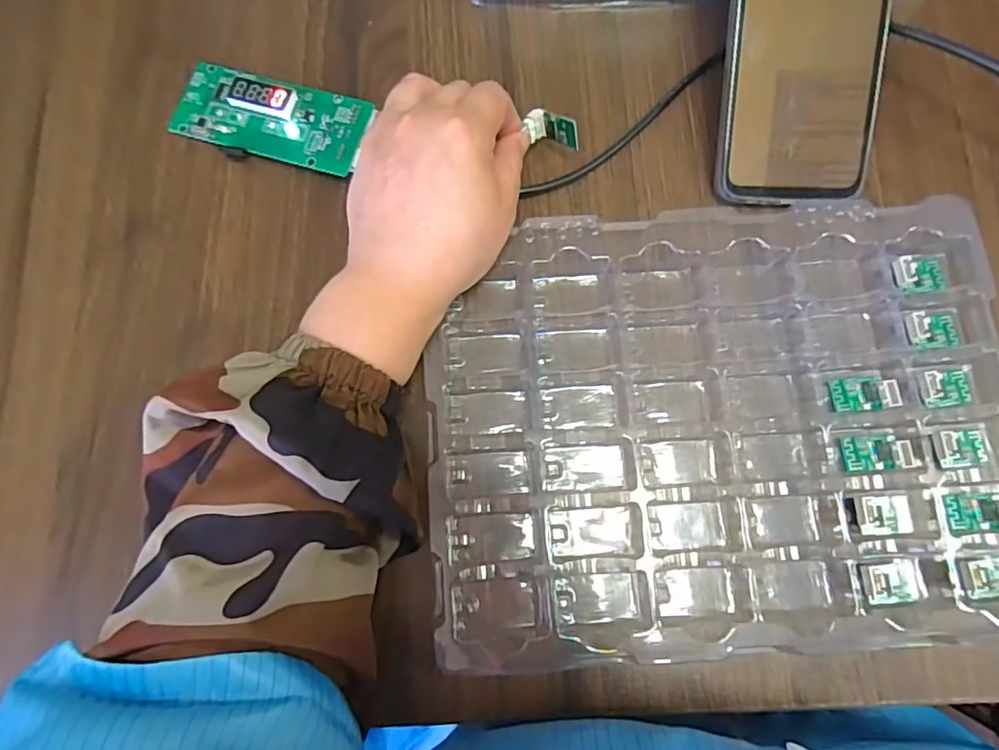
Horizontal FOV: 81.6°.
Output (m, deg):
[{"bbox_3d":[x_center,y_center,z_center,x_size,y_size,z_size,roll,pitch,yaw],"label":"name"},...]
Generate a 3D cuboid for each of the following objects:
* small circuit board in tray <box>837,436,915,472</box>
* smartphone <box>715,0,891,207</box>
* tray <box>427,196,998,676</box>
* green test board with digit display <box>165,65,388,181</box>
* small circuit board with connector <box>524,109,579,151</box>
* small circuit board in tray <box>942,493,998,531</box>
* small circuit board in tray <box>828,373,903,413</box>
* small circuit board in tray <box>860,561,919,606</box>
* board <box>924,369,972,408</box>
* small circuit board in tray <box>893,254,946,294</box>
[{"bbox_3d":[0.180,0.038,0.278,0.030,0.004,0.017,-8,70,18],"label":"small circuit board in tray"},{"bbox_3d":[0.153,-0.169,0.289,0.076,0.007,0.158,1,102,0],"label":"smartphone"},{"bbox_3d":[0.106,0.021,0.275,0.272,0.018,0.209,-3,77,-1],"label":"tray"},{"bbox_3d":[-0.125,-0.140,0.312,0.104,0.010,0.046,14,78,4],"label":"green test board with digit display"},{"bbox_3d":[0.029,-0.129,0.302,0.028,0.015,0.013,14,78,2],"label":"small circuit board with connector"},{"bbox_3d":[0.227,0.064,0.271,0.028,0.004,0.017,-7,67,21],"label":"small circuit board in tray"},{"bbox_3d":[0.179,0.009,0.282,0.028,0.008,0.018,-12,74,17],"label":"small circuit board in tray"},{"bbox_3d":[0.179,0.095,0.264,0.027,0.008,0.018,-5,77,-2],"label":"small circuit board in tray"},{"bbox_3d":[0.220,0.006,0.283,0.027,0.006,0.017,-8,78,-3],"label":"board"},{"bbox_3d":[0.215,-0.052,0.295,0.026,0.007,0.020,-10,78,-3],"label":"small circuit board in tray"}]

